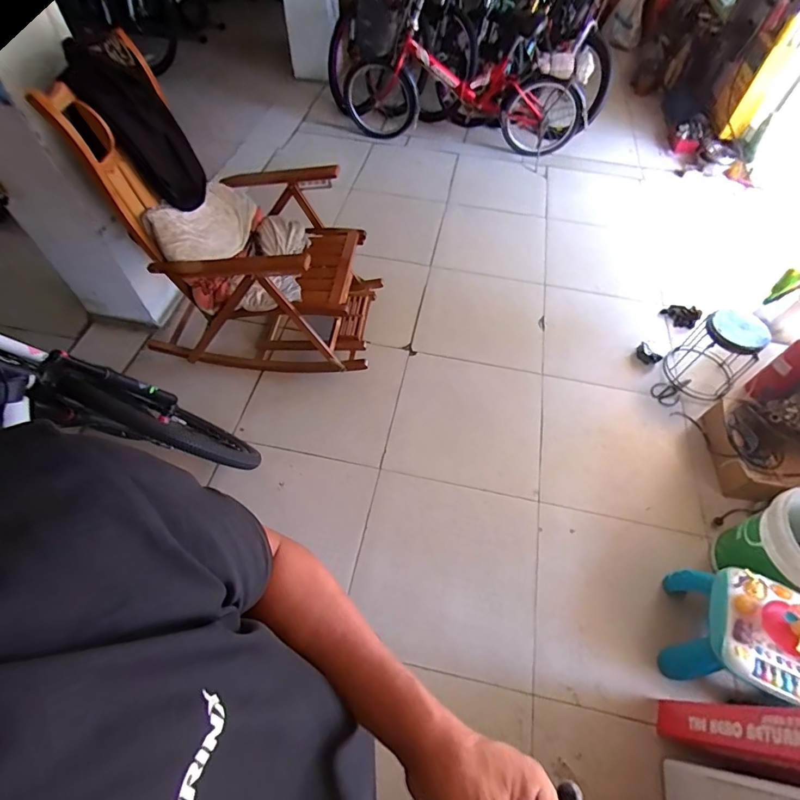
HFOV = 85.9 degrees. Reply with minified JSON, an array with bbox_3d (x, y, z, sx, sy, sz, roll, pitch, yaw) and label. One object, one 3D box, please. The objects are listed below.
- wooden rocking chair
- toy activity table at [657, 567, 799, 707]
[{"bbox_3d":[-0.562,-0.630,1.586,0.882,0.984,0.586,1,57,-1],"label":"wooden rocking chair"},{"bbox_3d":[0.975,0.648,1.193,0.282,0.412,0.310,20,59,11],"label":"toy activity table"}]

